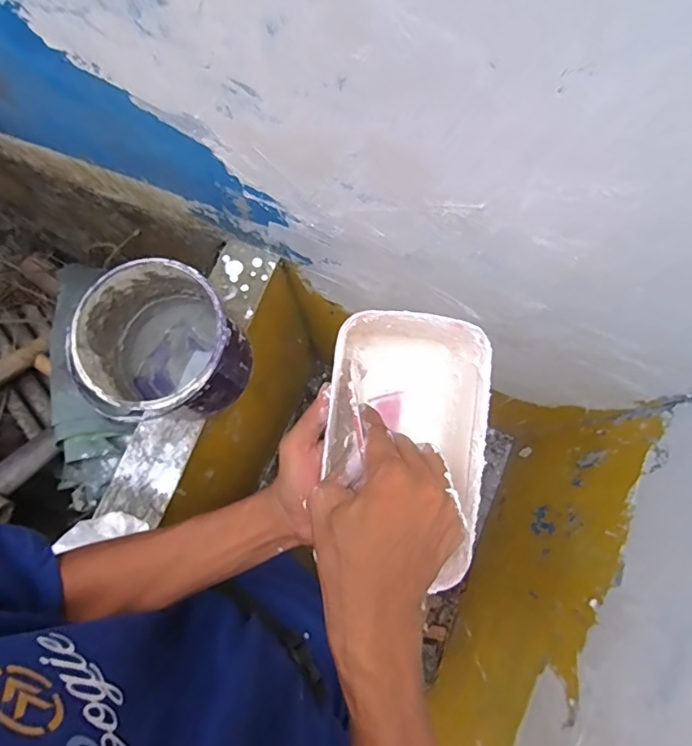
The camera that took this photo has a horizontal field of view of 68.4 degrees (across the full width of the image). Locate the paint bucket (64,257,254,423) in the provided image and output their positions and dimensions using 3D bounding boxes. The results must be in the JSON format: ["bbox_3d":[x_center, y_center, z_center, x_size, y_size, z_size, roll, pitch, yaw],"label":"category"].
[{"bbox_3d":[-0.243,-0.032,0.712,0.190,0.196,0.186,0,79,0],"label":"paint bucket"}]

